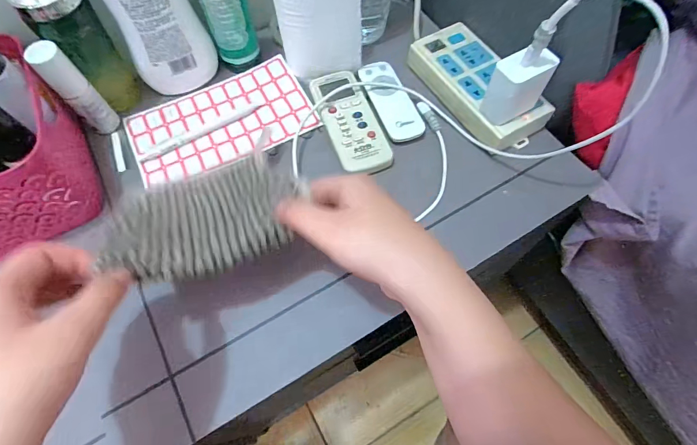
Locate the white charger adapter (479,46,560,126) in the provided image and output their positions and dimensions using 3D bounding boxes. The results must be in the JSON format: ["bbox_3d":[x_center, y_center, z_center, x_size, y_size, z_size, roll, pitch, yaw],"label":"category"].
[{"bbox_3d":[0.163,-0.133,0.368,0.055,0.062,0.033,-27,66,-12],"label":"white charger adapter"}]

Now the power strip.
[{"bbox_3d":[0.141,-0.154,0.423,0.077,0.030,0.161,-28,68,-11],"label":"power strip"}]

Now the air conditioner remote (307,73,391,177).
[{"bbox_3d":[0.002,-0.111,0.417,0.054,0.014,0.133,-19,67,-8],"label":"air conditioner remote"}]

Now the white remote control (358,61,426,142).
[{"bbox_3d":[0.047,-0.140,0.430,0.042,0.009,0.112,-20,67,-8],"label":"white remote control"}]

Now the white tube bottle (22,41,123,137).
[{"bbox_3d":[-0.273,-0.131,0.383,0.027,0.105,0.026,-38,71,-15],"label":"white tube bottle"}]

